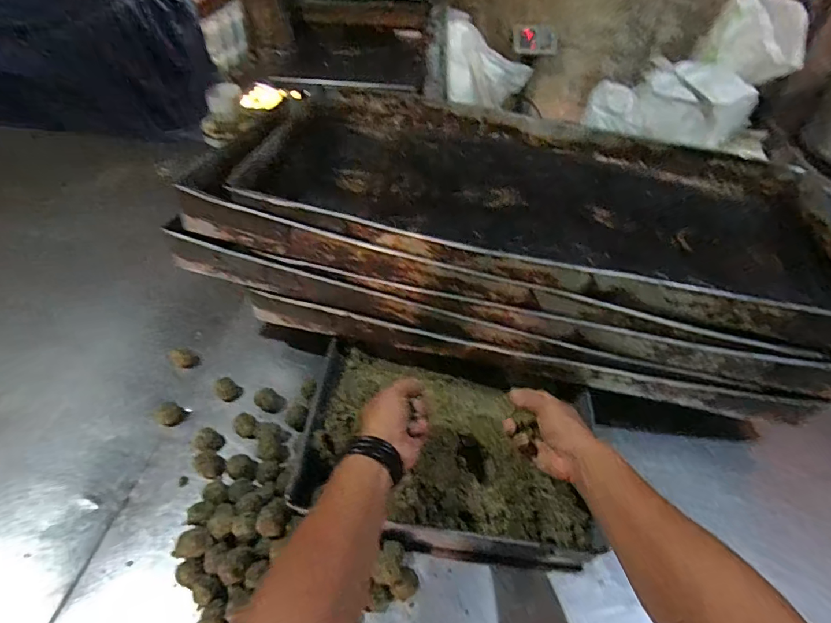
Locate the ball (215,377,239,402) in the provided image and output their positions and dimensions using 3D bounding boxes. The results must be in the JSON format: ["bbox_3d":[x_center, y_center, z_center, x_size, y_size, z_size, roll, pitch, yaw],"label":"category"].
[{"bbox_3d":[-0.279,0.114,0.675,0.027,0.026,0.038,-23,51,-24],"label":"ball"}]

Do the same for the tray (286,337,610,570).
[{"bbox_3d":[0.045,0.170,0.598,0.368,0.061,0.258,8,45,4],"label":"tray"}]

